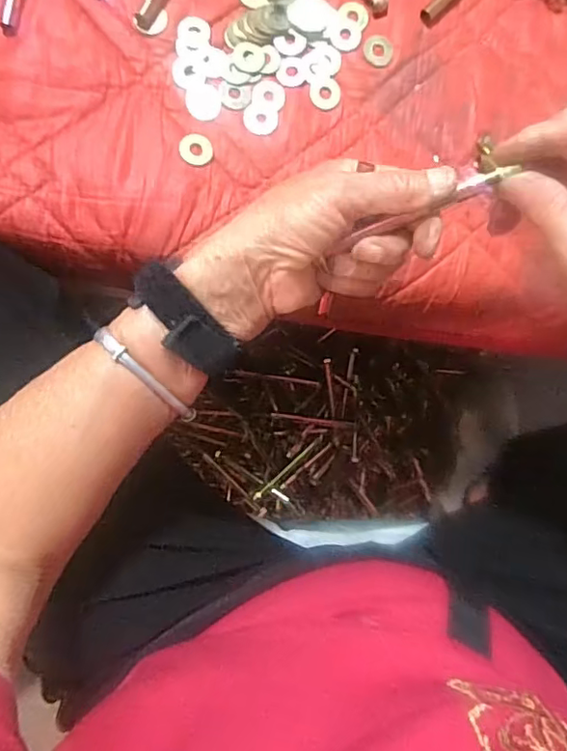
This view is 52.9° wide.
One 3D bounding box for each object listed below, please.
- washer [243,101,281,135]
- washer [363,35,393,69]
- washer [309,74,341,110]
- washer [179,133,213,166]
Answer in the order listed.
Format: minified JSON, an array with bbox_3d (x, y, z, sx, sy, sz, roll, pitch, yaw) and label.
[{"bbox_3d":[-0.015,-0.176,0.388,0.023,0.004,0.024,0,87,-8],"label":"washer"},{"bbox_3d":[0.068,-0.231,0.404,0.021,0.004,0.023,0,87,-8],"label":"washer"},{"bbox_3d":[0.029,-0.198,0.395,0.022,0.004,0.026,22,85,-6],"label":"washer"},{"bbox_3d":[-0.058,-0.151,0.381,0.022,0.004,0.022,0,87,-8],"label":"washer"}]

